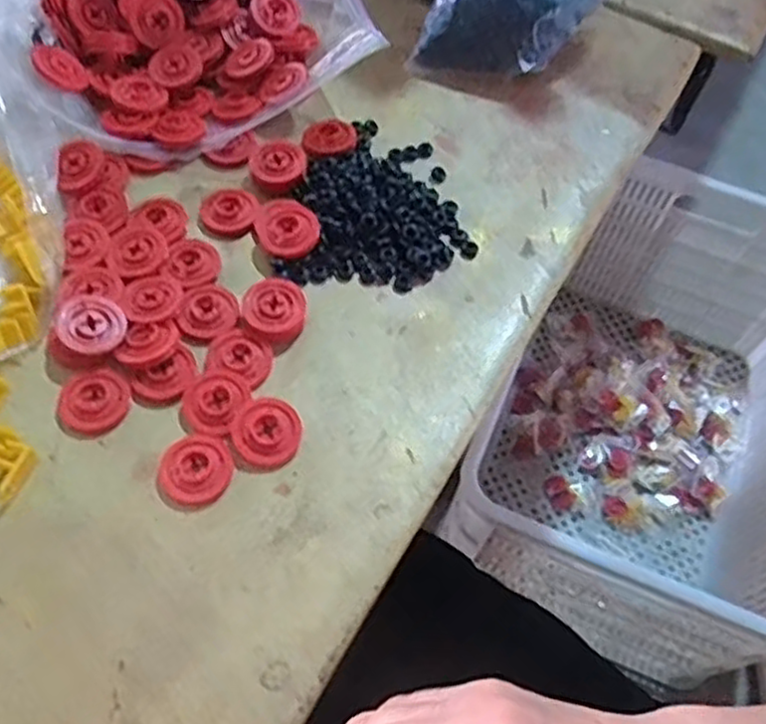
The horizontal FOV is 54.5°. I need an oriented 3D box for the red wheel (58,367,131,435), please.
[{"bbox_3d":[-0.138,0.019,0.354,0.032,0.008,0.030,2,59,-3],"label":"red wheel"}]

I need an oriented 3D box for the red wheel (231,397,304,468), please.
[{"bbox_3d":[-0.054,0.034,0.352,0.031,0.010,0.032,2,59,-3],"label":"red wheel"}]

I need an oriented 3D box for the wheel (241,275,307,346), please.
[{"bbox_3d":[-0.056,-0.027,0.384,0.030,0.013,0.032,2,59,-3],"label":"wheel"}]

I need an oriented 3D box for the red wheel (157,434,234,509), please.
[{"bbox_3d":[-0.085,0.050,0.341,0.032,0.008,0.030,2,59,-3],"label":"red wheel"}]

